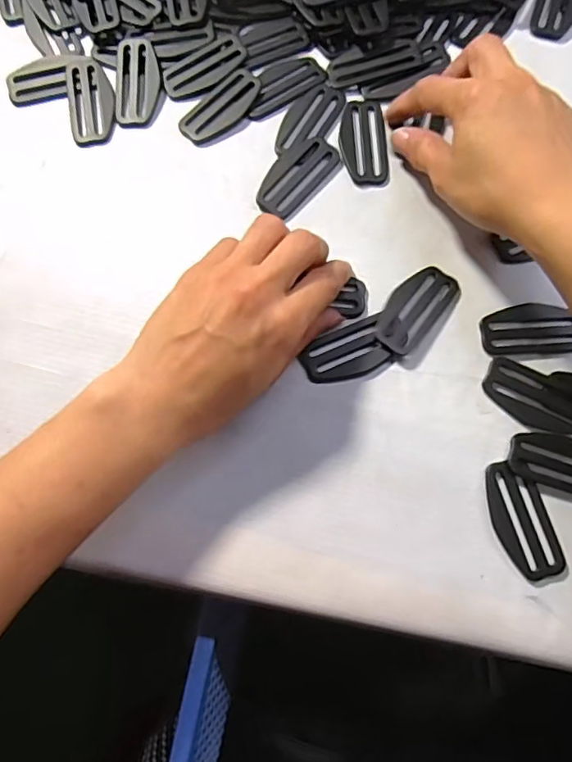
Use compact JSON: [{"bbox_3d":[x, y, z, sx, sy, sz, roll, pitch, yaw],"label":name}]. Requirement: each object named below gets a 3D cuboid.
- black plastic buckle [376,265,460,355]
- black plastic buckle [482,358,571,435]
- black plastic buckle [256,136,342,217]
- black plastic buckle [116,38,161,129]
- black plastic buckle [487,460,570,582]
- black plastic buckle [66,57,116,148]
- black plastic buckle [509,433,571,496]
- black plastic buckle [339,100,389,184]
[{"bbox_3d":[0.074,-0.042,0.307,0.028,0.006,0.058,38,79,9],"label":"black plastic buckle"},{"bbox_3d":[0.138,0.012,0.291,0.063,0.005,0.028,30,78,8],"label":"black plastic buckle"},{"bbox_3d":[0.005,-0.126,0.331,0.032,0.004,0.059,40,79,10],"label":"black plastic buckle"},{"bbox_3d":[-0.096,-0.194,0.349,0.028,0.005,0.063,-3,76,0],"label":"black plastic buckle"},{"bbox_3d":[0.121,0.071,0.276,0.029,0.004,0.060,-15,76,-3],"label":"black plastic buckle"},{"bbox_3d":[-0.127,-0.183,0.353,0.029,0.006,0.062,-11,76,-2],"label":"black plastic buckle"},{"bbox_3d":[0.148,0.044,0.282,0.062,0.005,0.028,19,77,5],"label":"black plastic buckle"},{"bbox_3d":[0.049,-0.151,0.337,0.029,0.004,0.059,-3,76,0],"label":"black plastic buckle"}]

